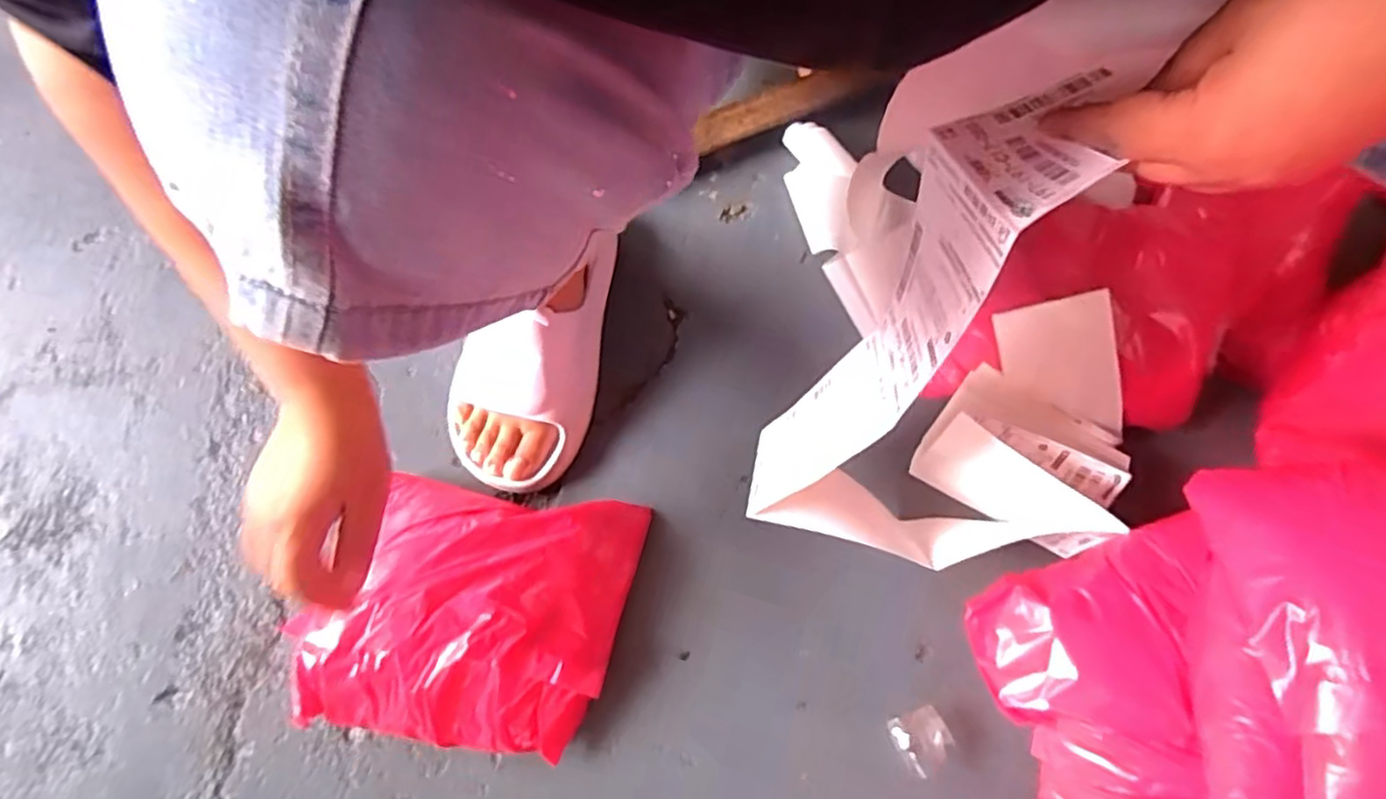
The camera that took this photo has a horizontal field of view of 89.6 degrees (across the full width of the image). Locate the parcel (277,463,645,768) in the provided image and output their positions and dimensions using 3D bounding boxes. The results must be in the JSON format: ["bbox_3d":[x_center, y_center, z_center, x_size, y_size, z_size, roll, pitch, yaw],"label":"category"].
[{"bbox_3d":[-0.152,0.144,0.482,0.195,0.056,0.174,11,74,5],"label":"parcel"}]

